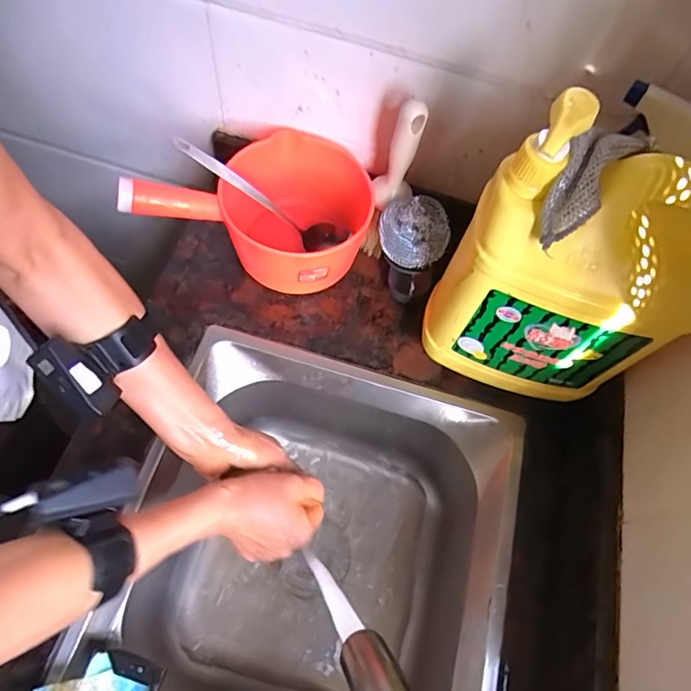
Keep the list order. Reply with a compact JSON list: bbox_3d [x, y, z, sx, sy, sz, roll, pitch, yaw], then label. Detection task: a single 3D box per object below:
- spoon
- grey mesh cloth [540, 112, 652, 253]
[{"bbox_3d":[-0.096,-0.178,0.589,0.229,0.040,0.034,29,60,-29],"label":"spoon"},{"bbox_3d":[0.174,-0.121,0.351,0.041,0.032,0.110,38,93,15],"label":"grey mesh cloth"}]

